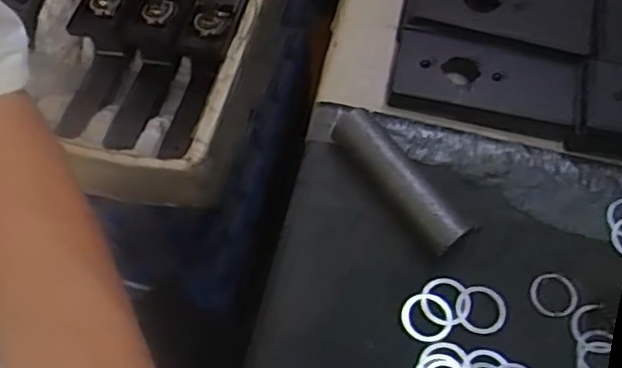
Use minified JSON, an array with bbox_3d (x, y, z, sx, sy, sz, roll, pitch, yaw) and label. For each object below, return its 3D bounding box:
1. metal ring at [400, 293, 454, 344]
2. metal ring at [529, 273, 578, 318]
[{"bbox_3d":[0.060,0.069,0.353,0.027,0.004,0.026,28,66,15],"label":"metal ring"},{"bbox_3d":[0.128,0.059,0.359,0.024,0.004,0.023,0,62,1],"label":"metal ring"}]

